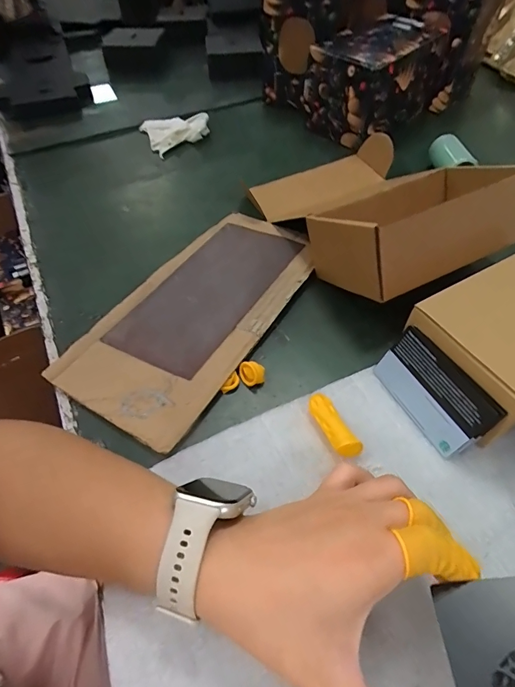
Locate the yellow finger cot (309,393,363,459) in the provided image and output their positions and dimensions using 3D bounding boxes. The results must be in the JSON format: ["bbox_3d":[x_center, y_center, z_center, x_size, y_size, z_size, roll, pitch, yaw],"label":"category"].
[{"bbox_3d":[0.055,0.061,0.286,0.018,0.021,0.051,-21,55,-14],"label":"yellow finger cot"}]

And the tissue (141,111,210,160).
[{"bbox_3d":[-0.116,-0.312,0.573,0.095,0.021,0.077,-21,55,-14],"label":"tissue"}]

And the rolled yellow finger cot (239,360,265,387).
[{"bbox_3d":[-0.004,0.025,0.322,0.020,0.011,0.017,-5,53,-3],"label":"rolled yellow finger cot"}]

